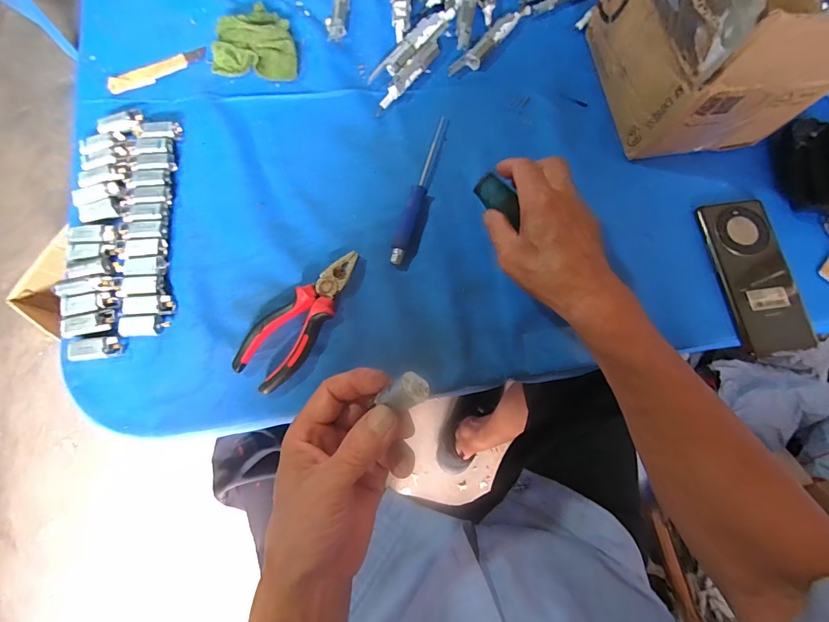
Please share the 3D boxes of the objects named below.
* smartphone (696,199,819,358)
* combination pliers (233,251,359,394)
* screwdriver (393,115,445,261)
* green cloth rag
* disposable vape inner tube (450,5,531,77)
[{"bbox_3d":[0.356,-0.039,0.401,0.073,0.010,0.164,-9,76,-2],"label":"smartphone"},{"bbox_3d":[-0.109,0.004,0.377,0.055,0.017,0.153,36,79,8],"label":"combination pliers"},{"bbox_3d":[0.007,-0.136,0.418,0.019,0.015,0.188,18,77,4],"label":"screwdriver"},{"bbox_3d":[-0.187,-0.320,0.451,0.100,0.037,0.079,7,76,2],"label":"green cloth rag"},{"bbox_3d":[0.096,-0.335,0.472,0.024,0.012,0.139,43,80,9],"label":"disposable vape inner tube"}]

